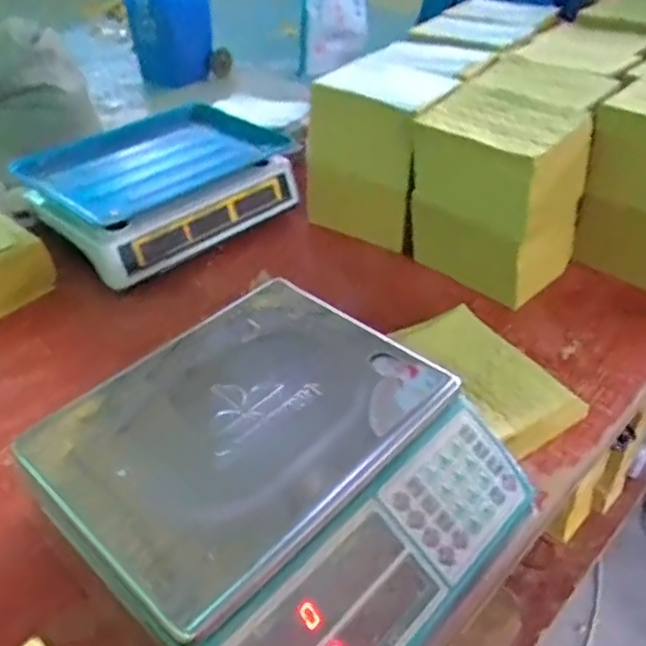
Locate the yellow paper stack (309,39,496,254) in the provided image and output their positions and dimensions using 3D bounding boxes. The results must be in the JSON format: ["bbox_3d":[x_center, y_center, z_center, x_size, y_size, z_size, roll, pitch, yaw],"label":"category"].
[{"bbox_3d":[0.087,-0.237,0.889,0.172,0.205,0.155,27,47,29],"label":"yellow paper stack"}]

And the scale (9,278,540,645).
[{"bbox_3d":[-0.032,0.128,0.521,0.308,0.097,0.299,29,48,30],"label":"scale"}]

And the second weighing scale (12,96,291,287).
[{"bbox_3d":[-0.228,-0.198,0.900,0.238,0.094,0.324,32,50,33],"label":"second weighing scale"}]

